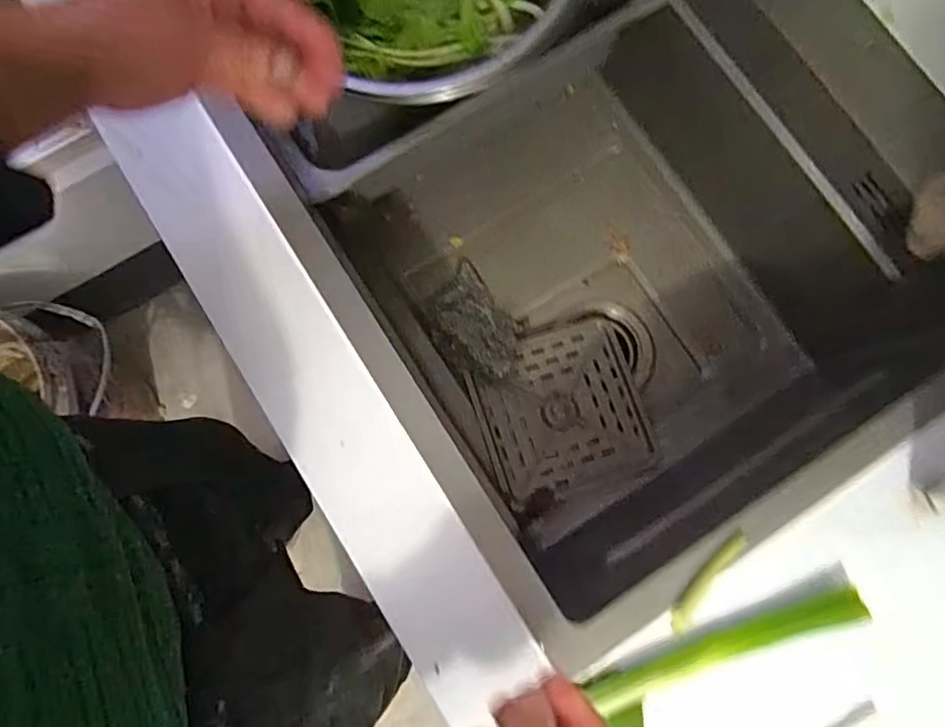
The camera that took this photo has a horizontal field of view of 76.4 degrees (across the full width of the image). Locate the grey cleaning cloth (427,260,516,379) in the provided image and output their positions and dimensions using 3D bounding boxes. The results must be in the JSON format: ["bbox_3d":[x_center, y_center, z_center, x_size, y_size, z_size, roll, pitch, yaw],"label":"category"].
[{"bbox_3d":[0.000,-0.036,0.589,0.075,0.026,0.107,-38,82,-8],"label":"grey cleaning cloth"}]

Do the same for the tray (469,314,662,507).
[{"bbox_3d":[0.085,0.042,0.590,0.154,0.018,0.156,-16,80,-4],"label":"tray"}]

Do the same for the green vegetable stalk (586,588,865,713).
[{"bbox_3d":[0.151,0.170,0.356,0.167,0.014,0.018,-19,80,-2],"label":"green vegetable stalk"}]

